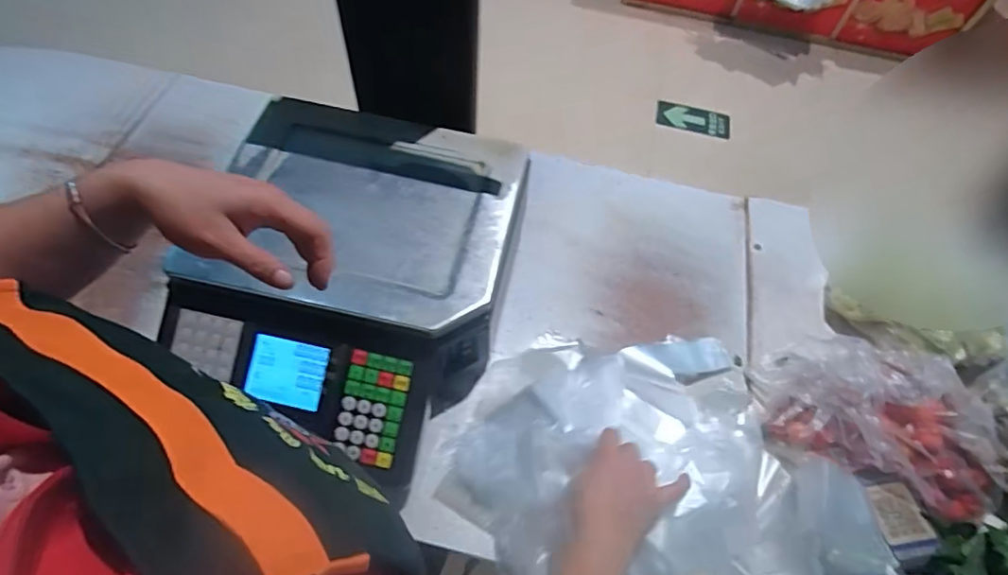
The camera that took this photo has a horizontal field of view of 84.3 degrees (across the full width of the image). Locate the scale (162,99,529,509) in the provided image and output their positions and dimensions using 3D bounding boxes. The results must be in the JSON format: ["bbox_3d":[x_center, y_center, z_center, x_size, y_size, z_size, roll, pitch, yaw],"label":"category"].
[{"bbox_3d":[-0.182,-0.004,0.687,0.353,0.189,0.396,16,58,6],"label":"scale"}]

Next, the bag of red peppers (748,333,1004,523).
[{"bbox_3d":[0.445,0.155,0.672,0.244,0.083,0.207,6,57,-1],"label":"bag of red peppers"}]

